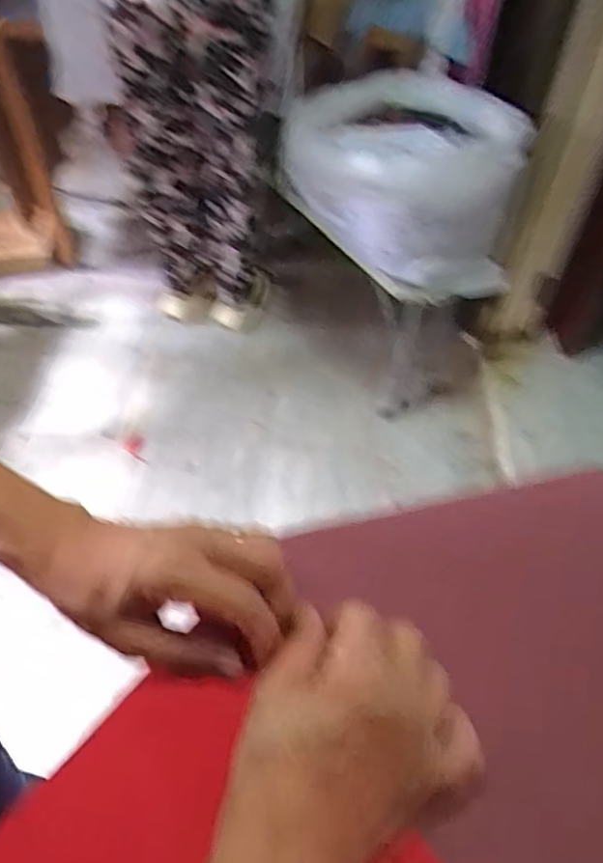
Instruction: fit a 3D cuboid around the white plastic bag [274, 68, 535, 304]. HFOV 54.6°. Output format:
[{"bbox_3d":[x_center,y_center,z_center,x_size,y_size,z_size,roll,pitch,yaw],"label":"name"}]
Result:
[{"bbox_3d":[0.235,-0.591,1.343,0.405,0.267,0.632,-35,59,-27],"label":"white plastic bag"}]

